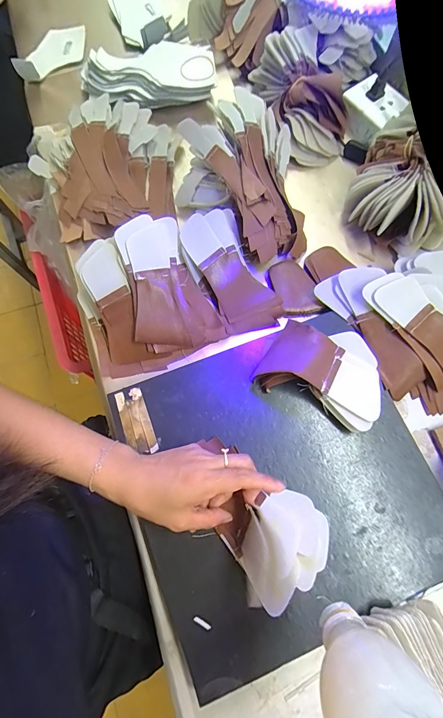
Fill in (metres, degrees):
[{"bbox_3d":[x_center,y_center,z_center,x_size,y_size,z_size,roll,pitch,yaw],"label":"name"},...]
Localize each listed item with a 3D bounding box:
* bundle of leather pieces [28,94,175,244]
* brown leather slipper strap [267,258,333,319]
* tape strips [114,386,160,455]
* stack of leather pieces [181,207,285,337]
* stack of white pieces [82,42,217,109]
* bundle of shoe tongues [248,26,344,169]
[{"bbox_3d":[-0.169,-0.292,0.493,0.207,0.035,0.240,-23,75,-6],"label":"bundle of leather pieces"},{"bbox_3d":[0.097,-0.093,0.440,0.061,0.011,0.084,-12,74,-3],"label":"brown leather slipper strap"},{"bbox_3d":[-0.097,0.071,0.376,0.031,0.005,0.076,-21,75,-5],"label":"tape strips"},{"bbox_3d":[0.009,-0.112,0.431,0.083,0.035,0.162,-25,75,-6],"label":"stack of leather pieces"},{"bbox_3d":[-0.117,-0.447,0.523,0.210,0.035,0.095,-6,74,-1],"label":"stack of white pieces"},{"bbox_3d":[0.122,-0.386,0.493,0.106,0.092,0.189,-24,89,-6],"label":"bundle of shoe tongues"}]

